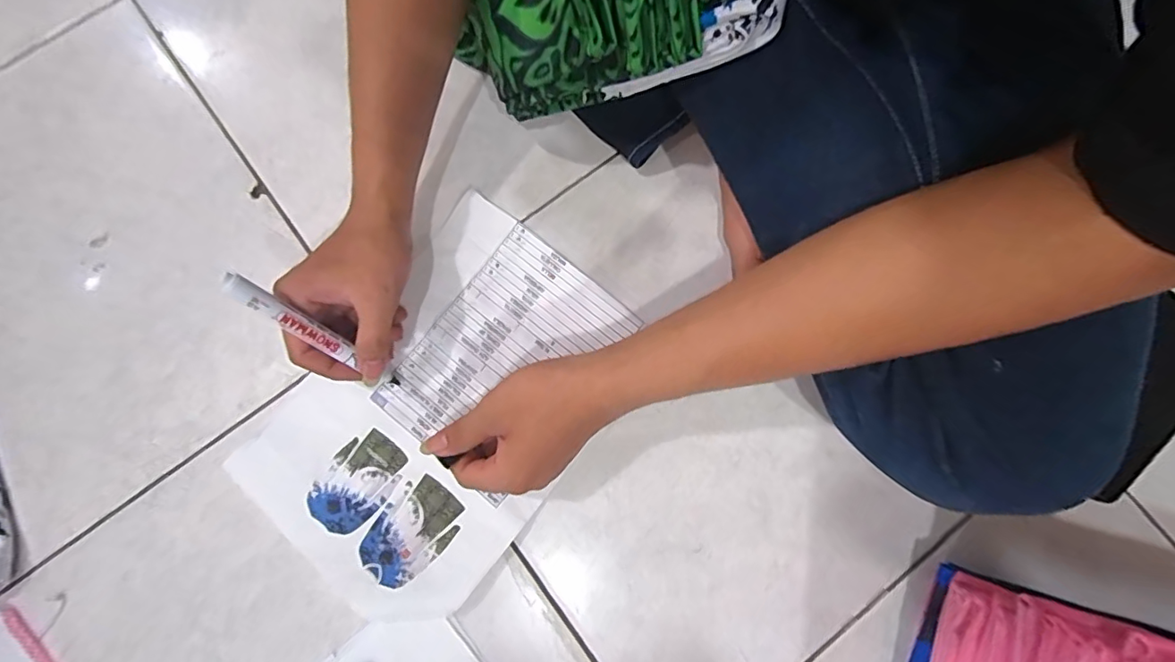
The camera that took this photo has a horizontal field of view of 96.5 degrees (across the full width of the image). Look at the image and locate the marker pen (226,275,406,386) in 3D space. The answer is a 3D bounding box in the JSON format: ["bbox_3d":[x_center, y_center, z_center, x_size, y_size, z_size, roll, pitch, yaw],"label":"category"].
[{"bbox_3d":[-0.181,0.004,0.359,0.012,0.135,0.014,25,76,45],"label":"marker pen"}]

